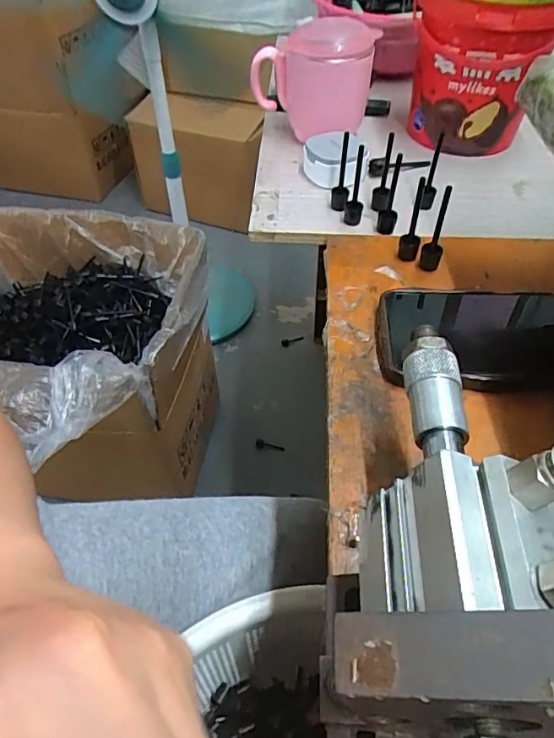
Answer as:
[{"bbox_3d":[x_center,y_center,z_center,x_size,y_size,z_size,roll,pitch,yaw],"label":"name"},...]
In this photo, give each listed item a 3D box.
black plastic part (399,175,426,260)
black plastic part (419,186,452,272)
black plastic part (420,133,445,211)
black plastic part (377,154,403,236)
[{"bbox_3d":[0.098,-0.104,0.362,0.010,0.060,0.013,-27,54,-21],"label":"black plastic part"},{"bbox_3d":[0.112,-0.096,0.353,0.014,0.064,0.010,16,51,14],"label":"black plastic part"},{"bbox_3d":[0.129,-0.159,0.419,0.008,0.065,0.016,24,54,20],"label":"black plastic part"},{"bbox_3d":[0.089,-0.136,0.395,0.014,0.064,0.013,8,50,7],"label":"black plastic part"}]

